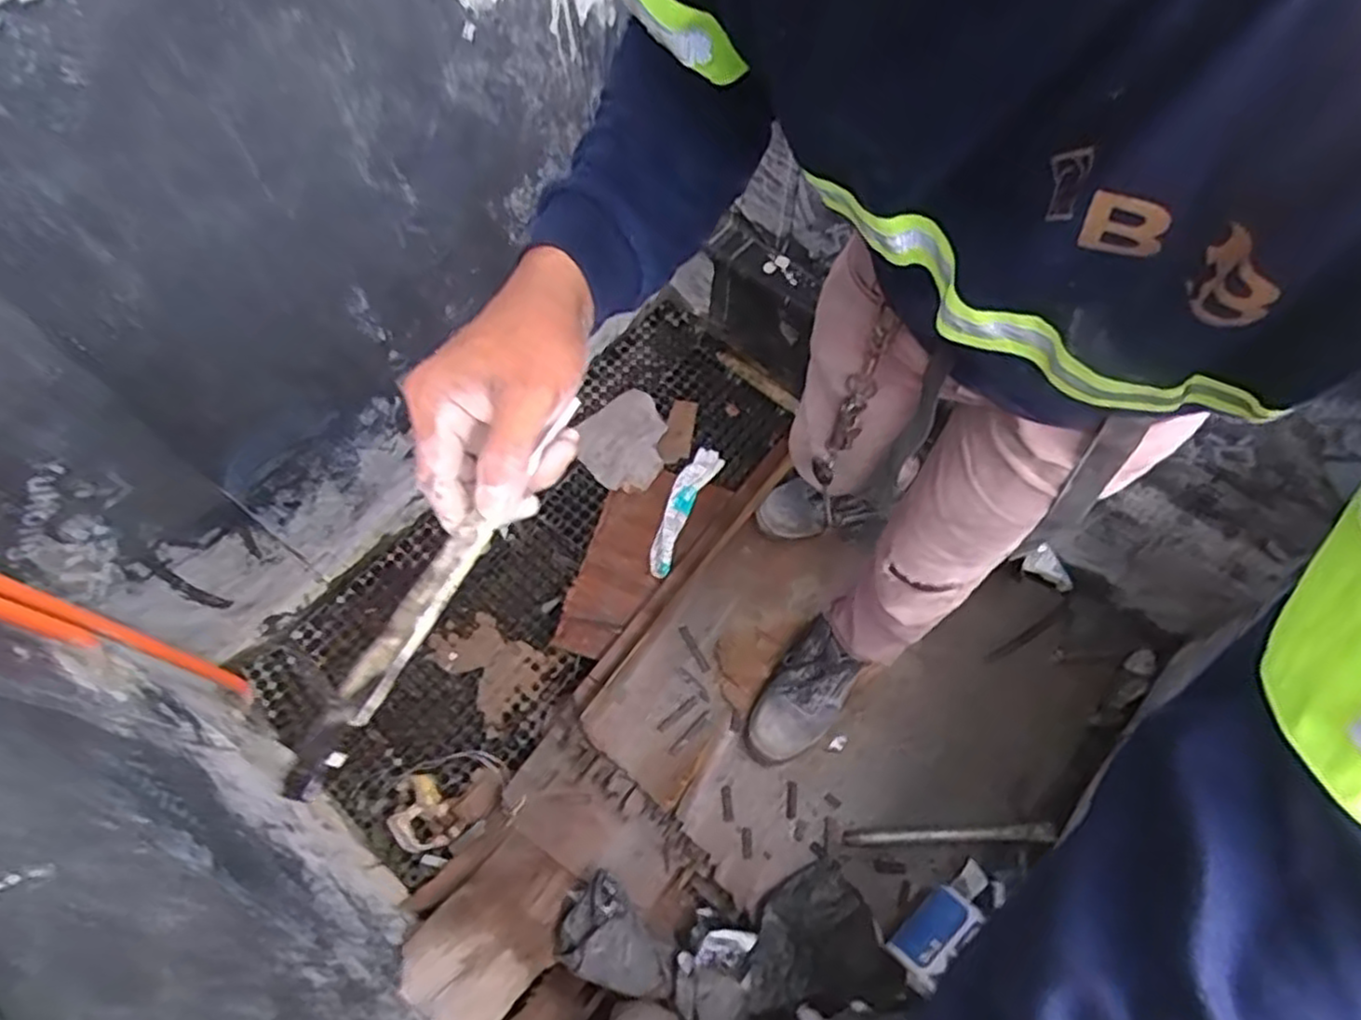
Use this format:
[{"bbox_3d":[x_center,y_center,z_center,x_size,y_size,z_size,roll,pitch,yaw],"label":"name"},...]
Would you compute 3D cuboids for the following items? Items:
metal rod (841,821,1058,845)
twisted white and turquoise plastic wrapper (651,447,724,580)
[{"bbox_3d":[0.408,0.499,1.121,0.314,0.016,0.021,-3,63,-1],"label":"metal rod"},{"bbox_3d":[0.001,-0.006,1.376,0.067,0.043,0.299,21,65,11],"label":"twisted white and turquoise plastic wrapper"}]

